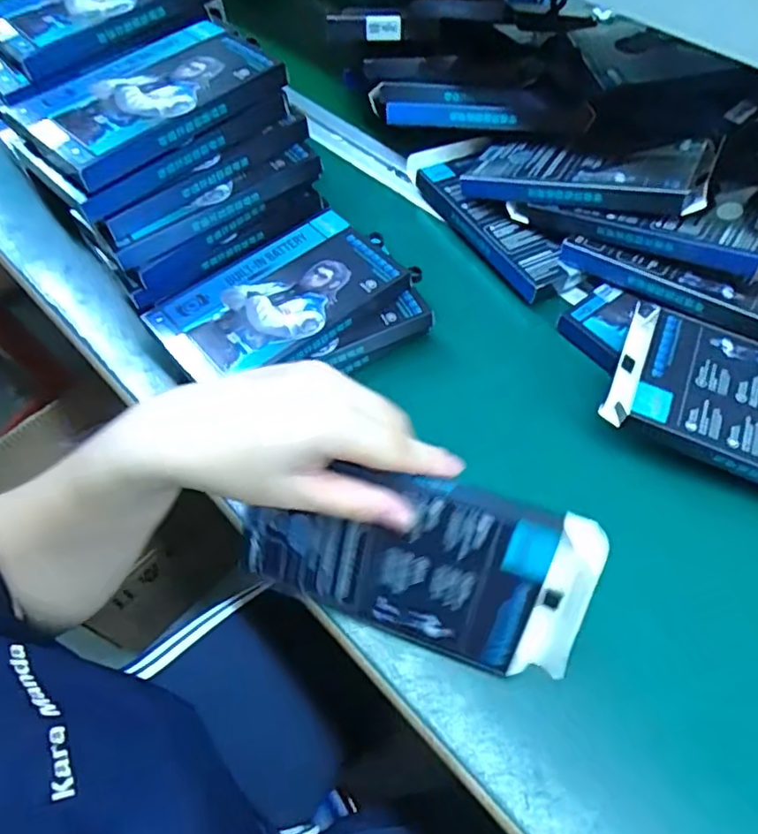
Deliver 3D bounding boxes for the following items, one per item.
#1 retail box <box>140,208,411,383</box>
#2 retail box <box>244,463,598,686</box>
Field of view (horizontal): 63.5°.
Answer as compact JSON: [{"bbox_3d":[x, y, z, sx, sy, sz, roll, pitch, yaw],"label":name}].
[{"bbox_3d":[-0.070,-0.083,0.436,0.159,0.021,0.103,-38,64,-21],"label":"retail box"},{"bbox_3d":[0.016,0.077,0.327,0.185,0.098,0.015,14,25,11],"label":"retail box"}]

